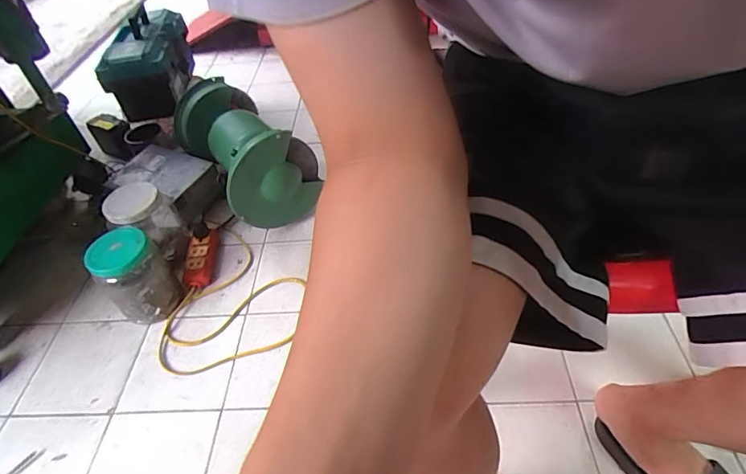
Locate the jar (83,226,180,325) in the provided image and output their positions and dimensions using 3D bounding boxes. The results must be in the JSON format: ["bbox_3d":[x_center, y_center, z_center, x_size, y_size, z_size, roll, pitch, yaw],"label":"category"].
[{"bbox_3d":[-0.466,0.077,0.902,0.112,0.184,0.123,-4,46,4],"label":"jar"}]

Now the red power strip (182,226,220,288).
[{"bbox_3d":[-0.378,0.046,1.016,0.058,0.046,0.152,-6,46,1],"label":"red power strip"}]

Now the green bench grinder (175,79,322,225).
[{"bbox_3d":[-0.314,-0.204,1.078,0.194,0.207,0.395,-31,50,-21],"label":"green bench grinder"}]

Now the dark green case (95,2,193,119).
[{"bbox_3d":[-0.579,-0.459,1.177,0.147,0.164,0.324,-7,46,0],"label":"dark green case"}]

